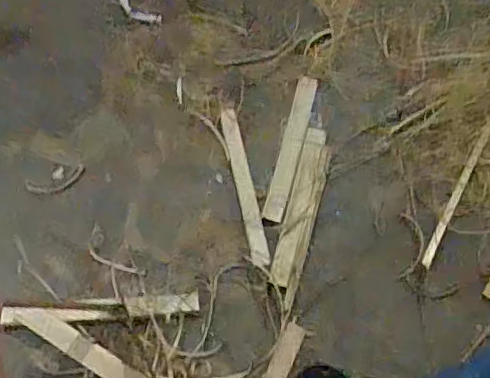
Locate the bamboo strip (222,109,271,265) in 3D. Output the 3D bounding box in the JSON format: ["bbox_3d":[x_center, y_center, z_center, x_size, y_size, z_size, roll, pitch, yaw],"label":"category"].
[{"bbox_3d":[-0.001,-0.008,0.721,0.023,0.004,0.216,-10,68,-7],"label":"bamboo strip"}]

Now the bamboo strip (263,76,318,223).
[{"bbox_3d":[0.063,-0.059,0.747,0.028,0.004,0.223,15,67,3],"label":"bamboo strip"}]

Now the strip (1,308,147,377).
[{"bbox_3d":[-0.158,0.186,0.606,0.220,0.011,0.028,30,68,6],"label":"strip"}]

